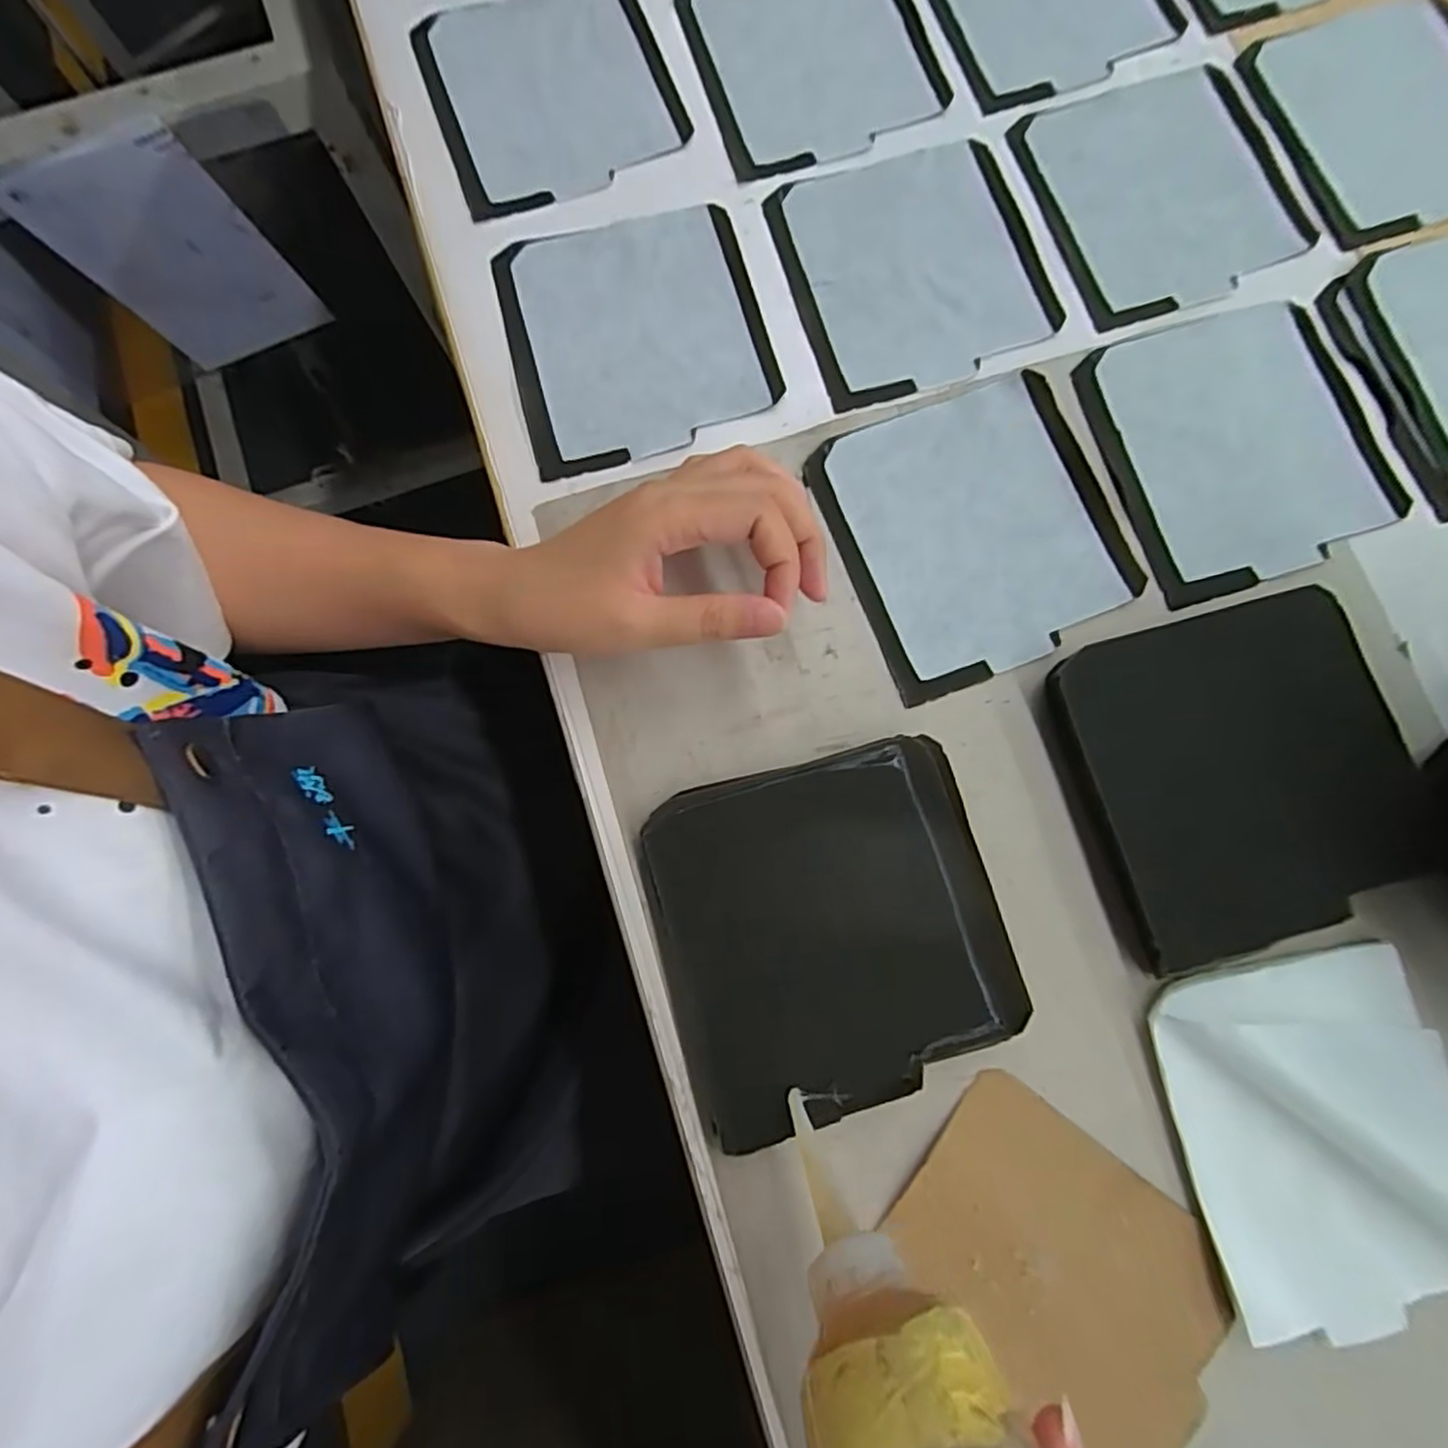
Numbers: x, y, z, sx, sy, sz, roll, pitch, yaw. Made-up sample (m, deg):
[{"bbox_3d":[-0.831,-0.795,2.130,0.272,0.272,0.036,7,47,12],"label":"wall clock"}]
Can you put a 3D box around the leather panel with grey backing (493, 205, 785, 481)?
[{"bbox_3d":[-0.044,-0.199,0.353,0.127,0.006,0.131,-14,79,-2],"label":"leather panel with grey backing"}]

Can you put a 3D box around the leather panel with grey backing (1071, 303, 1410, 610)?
[{"bbox_3d":[0.252,-0.136,0.339,0.126,0.005,0.133,-16,79,-2],"label":"leather panel with grey backing"}]

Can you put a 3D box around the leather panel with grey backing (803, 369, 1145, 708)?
[{"bbox_3d":[0.120,-0.093,0.329,0.127,0.004,0.133,-21,80,-3],"label":"leather panel with grey backing"}]

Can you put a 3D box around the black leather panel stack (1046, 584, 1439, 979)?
[{"bbox_3d":[0.221,0.021,0.298,0.135,0.019,0.134,-16,79,-2],"label":"black leather panel stack"}]

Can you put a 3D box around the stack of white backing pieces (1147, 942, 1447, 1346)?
[{"bbox_3d":[0.238,0.161,0.266,0.109,0.025,0.130,-9,79,-1],"label":"stack of white backing pieces"}]

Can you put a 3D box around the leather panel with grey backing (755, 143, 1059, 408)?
[{"bbox_3d":[0.099,-0.238,0.362,0.127,0.008,0.136,-15,80,-2],"label":"leather panel with grey backing"}]

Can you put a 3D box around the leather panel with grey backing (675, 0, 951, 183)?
[{"bbox_3d":[0.050,-0.372,0.385,0.126,0.004,0.135,-15,79,-2],"label":"leather panel with grey backing"}]

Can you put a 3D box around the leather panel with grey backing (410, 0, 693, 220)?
[{"bbox_3d":[-0.094,-0.347,0.380,0.126,0.007,0.131,-19,81,-2],"label":"leather panel with grey backing"}]

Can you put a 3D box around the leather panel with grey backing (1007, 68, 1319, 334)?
[{"bbox_3d":[0.232,-0.283,0.364,0.123,0.004,0.133,-17,79,-3],"label":"leather panel with grey backing"}]

